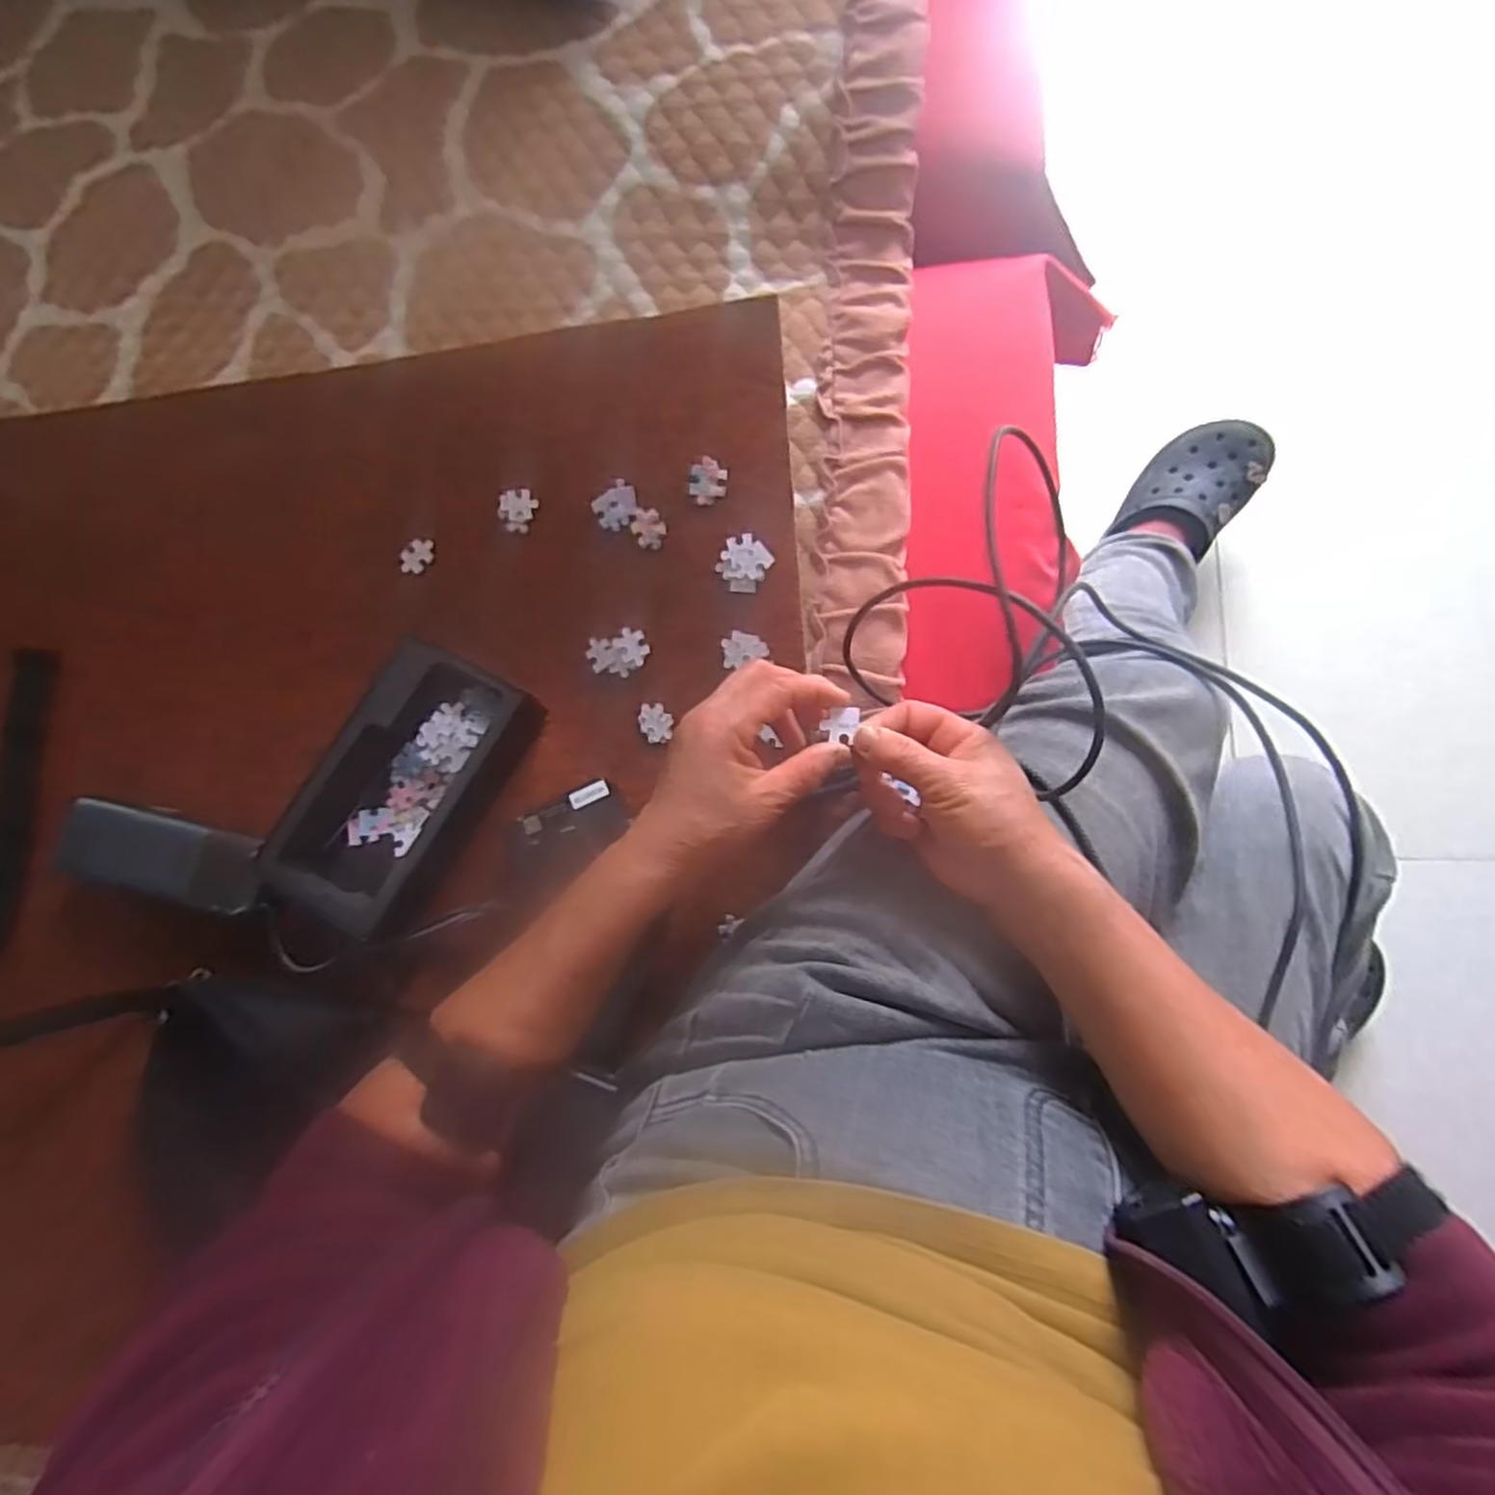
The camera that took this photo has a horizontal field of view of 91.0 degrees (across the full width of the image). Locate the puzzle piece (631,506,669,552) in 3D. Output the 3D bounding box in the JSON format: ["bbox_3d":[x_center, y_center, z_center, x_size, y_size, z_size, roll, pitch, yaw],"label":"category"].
[{"bbox_3d":[-0.069,-0.153,0.513,0.025,0.004,0.027,1,95,9],"label":"puzzle piece"}]

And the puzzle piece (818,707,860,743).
[{"bbox_3d":[0.051,-0.013,0.405,0.021,0.004,0.020,4,85,8],"label":"puzzle piece"}]

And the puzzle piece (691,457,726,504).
[{"bbox_3d":[-0.027,-0.181,0.499,0.025,0.004,0.030,6,102,11],"label":"puzzle piece"}]

